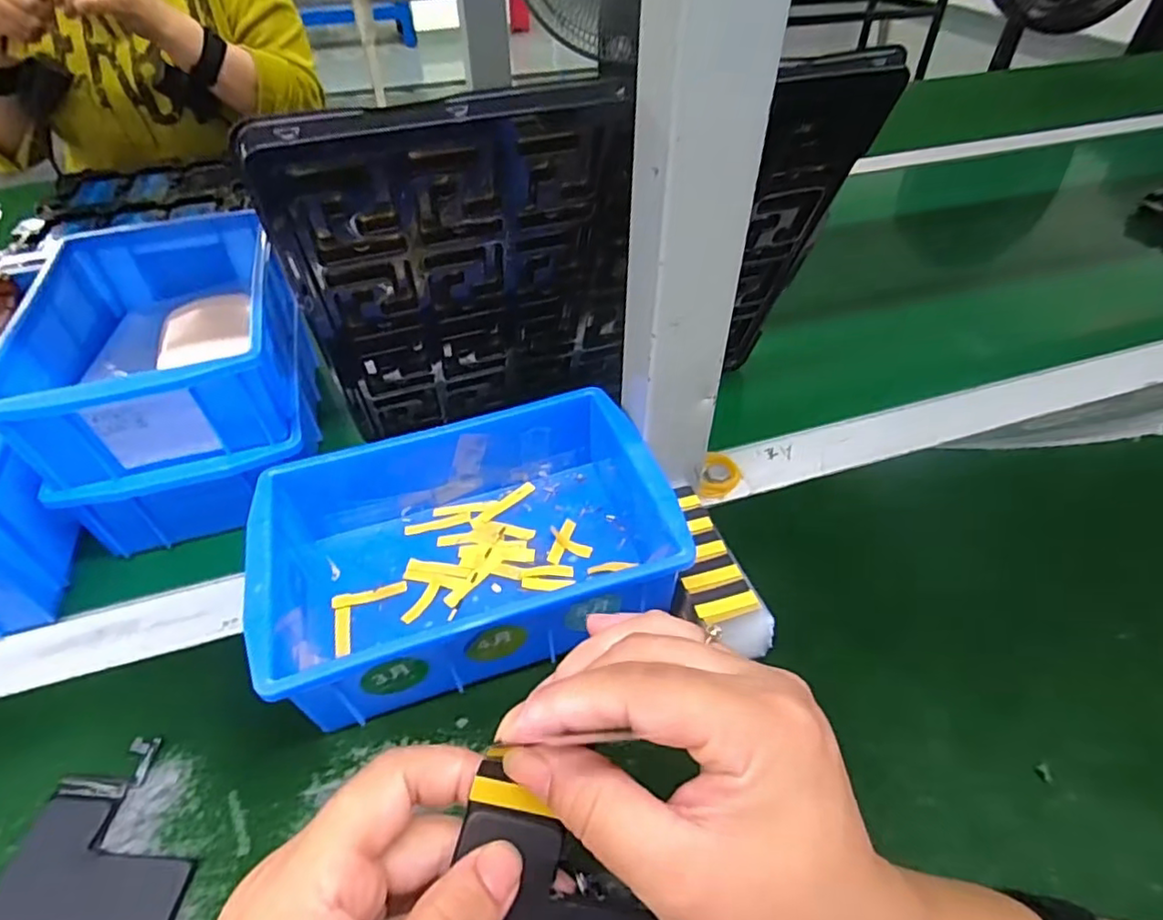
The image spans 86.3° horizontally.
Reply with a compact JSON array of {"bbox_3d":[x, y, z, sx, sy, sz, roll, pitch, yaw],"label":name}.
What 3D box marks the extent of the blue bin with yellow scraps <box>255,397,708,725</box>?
[{"bbox_3d":[-0.059,0.044,0.331,0.195,0.067,0.136,-15,45,-12],"label":"blue bin with yellow scraps"}]

